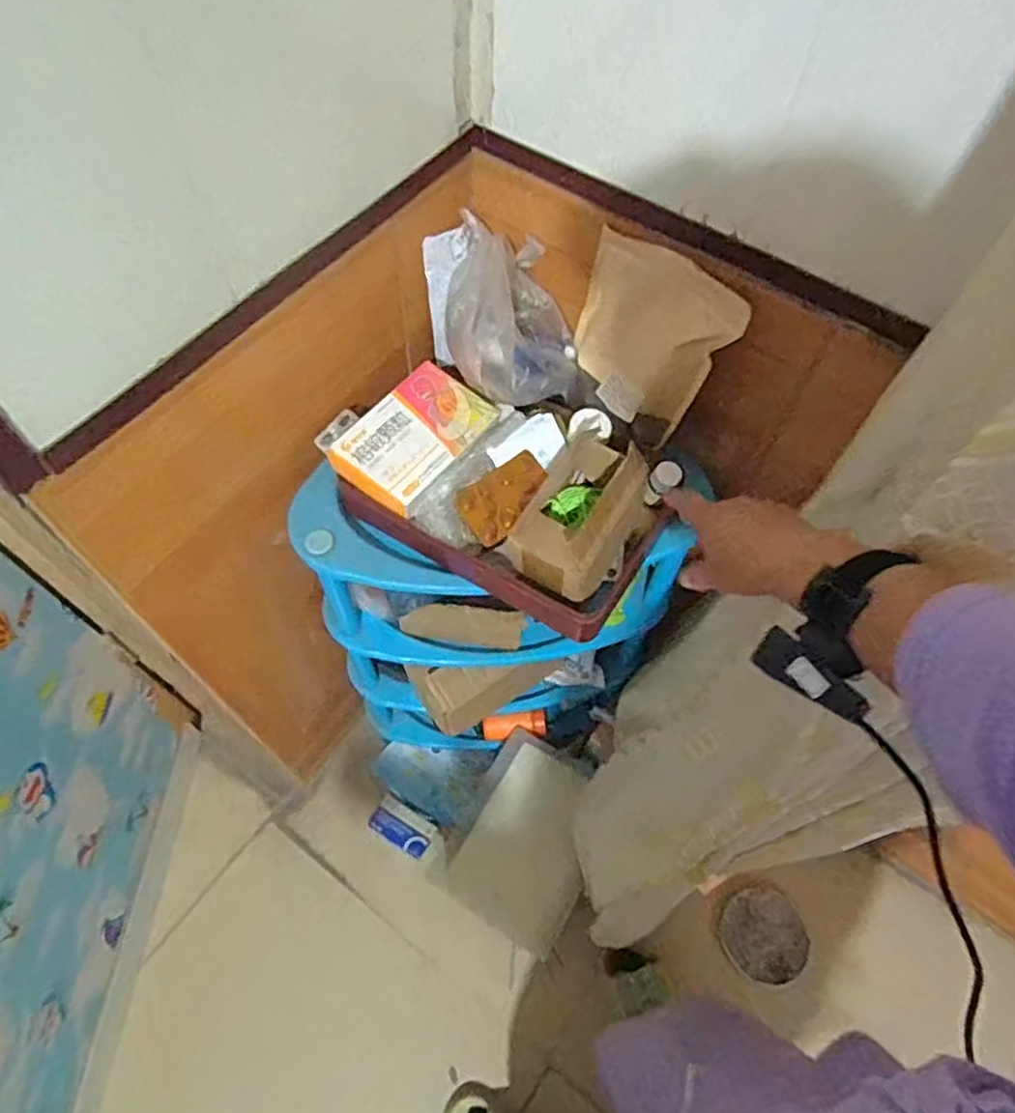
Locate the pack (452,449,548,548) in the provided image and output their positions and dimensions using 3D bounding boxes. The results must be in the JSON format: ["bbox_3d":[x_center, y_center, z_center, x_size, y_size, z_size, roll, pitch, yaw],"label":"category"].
[{"bbox_3d":[-0.001,-0.061,0.733,0.100,0.004,0.063,-36,89,-17],"label":"pack"}]

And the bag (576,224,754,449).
[{"bbox_3d":[0.138,-0.228,0.711,0.022,0.166,0.165,-26,69,-40],"label":"bag"}]

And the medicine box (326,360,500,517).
[{"bbox_3d":[-0.094,-0.128,0.732,0.103,0.026,0.160,33,63,14],"label":"medicine box"}]

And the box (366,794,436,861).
[{"bbox_3d":[-0.179,0.468,1.231,0.109,0.027,0.067,29,62,12],"label":"box"}]

